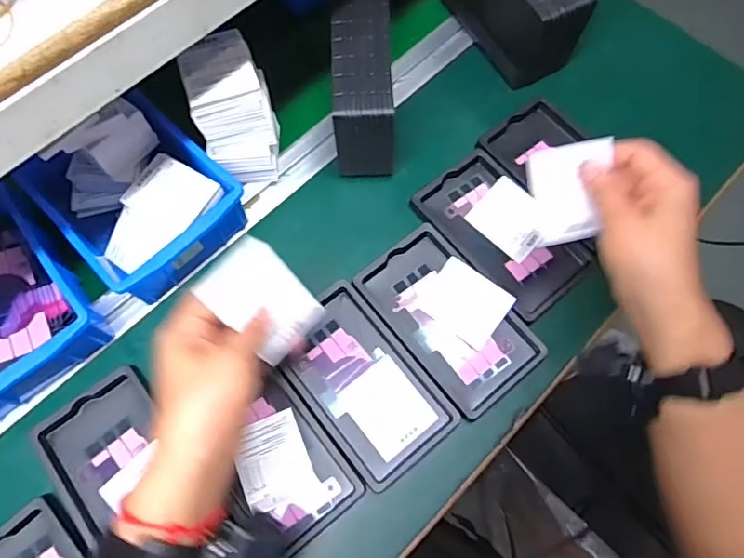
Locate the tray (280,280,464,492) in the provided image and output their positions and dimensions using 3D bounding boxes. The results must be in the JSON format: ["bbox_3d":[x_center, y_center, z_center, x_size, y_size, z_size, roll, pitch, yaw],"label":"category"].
[{"bbox_3d":[-0.008,0.087,0.442,0.092,0.014,0.153,-38,73,-12],"label":"tray"}]

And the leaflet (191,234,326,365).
[{"bbox_3d":[-0.075,0.014,0.362,0.079,0.004,0.057,50,65,-18],"label":"leaflet"}]

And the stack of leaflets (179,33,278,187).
[{"bbox_3d":[-0.122,-0.148,0.476,0.060,0.122,0.084,-9,70,-3],"label":"stack of leaflets"}]

